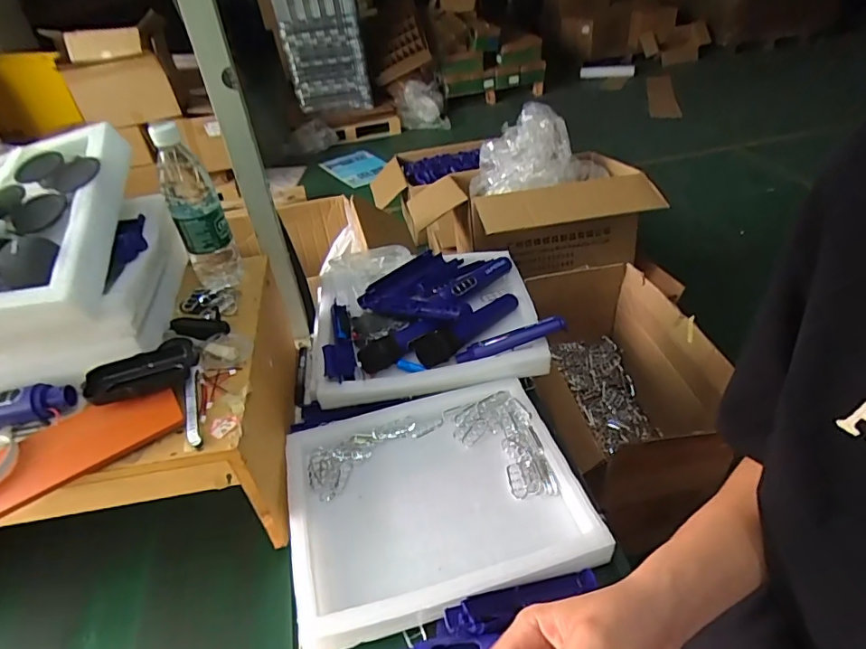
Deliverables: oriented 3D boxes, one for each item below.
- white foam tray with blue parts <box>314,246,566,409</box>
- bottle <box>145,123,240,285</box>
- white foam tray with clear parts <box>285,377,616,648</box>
[{"bbox_3d":[-0.012,-0.020,0.877,0.379,0.076,0.301,-8,38,-1],"label":"white foam tray with blue parts"},{"bbox_3d":[-0.319,-0.152,0.705,0.065,0.218,0.055,-21,41,-18],"label":"bottle"},{"bbox_3d":[-0.001,0.221,0.669,0.346,0.063,0.282,-15,38,-10],"label":"white foam tray with clear parts"}]

